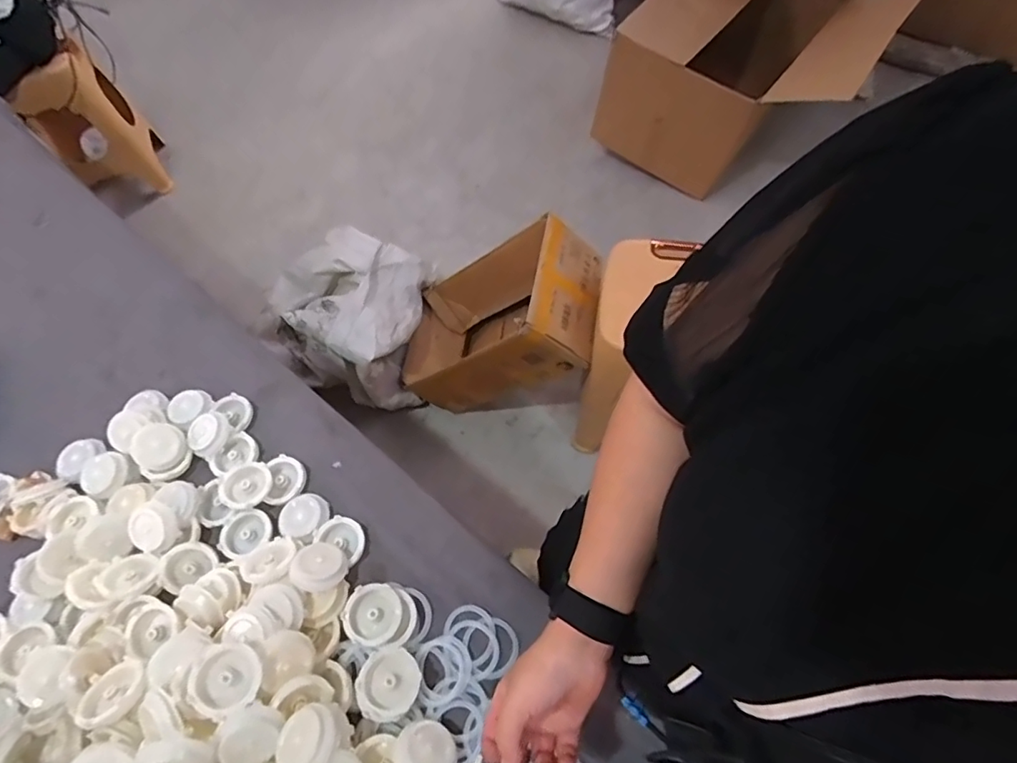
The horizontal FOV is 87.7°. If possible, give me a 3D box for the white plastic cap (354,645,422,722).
[{"bbox_3d":[-0.116,0.294,0.516,0.058,0.013,0.063,-2,61,3],"label":"white plastic cap"}]

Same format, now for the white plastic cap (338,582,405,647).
[{"bbox_3d":[-0.140,0.241,0.551,0.057,0.017,0.058,1,69,-3],"label":"white plastic cap"}]

